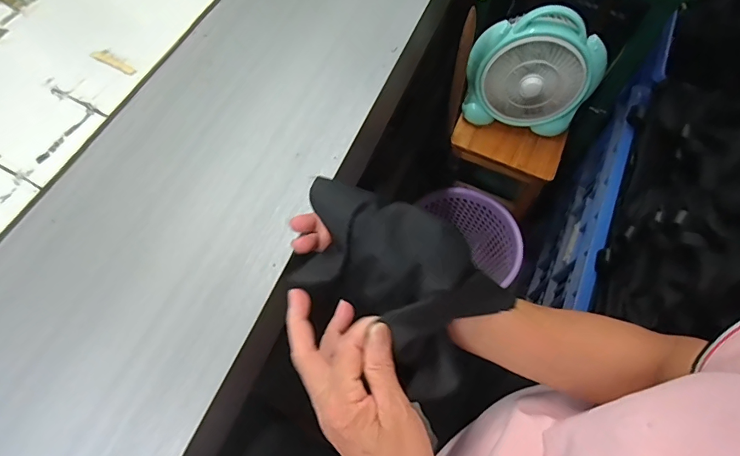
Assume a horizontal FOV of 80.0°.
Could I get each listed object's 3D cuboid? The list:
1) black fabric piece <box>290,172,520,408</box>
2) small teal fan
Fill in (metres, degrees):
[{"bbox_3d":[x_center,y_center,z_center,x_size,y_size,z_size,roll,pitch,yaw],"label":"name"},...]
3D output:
[{"bbox_3d":[0.015,0.033,0.359,0.183,0.045,0.111,38,69,15],"label":"black fabric piece"},{"bbox_3d":[0.302,-0.288,0.832,0.230,0.215,0.082,8,64,2],"label":"small teal fan"}]

